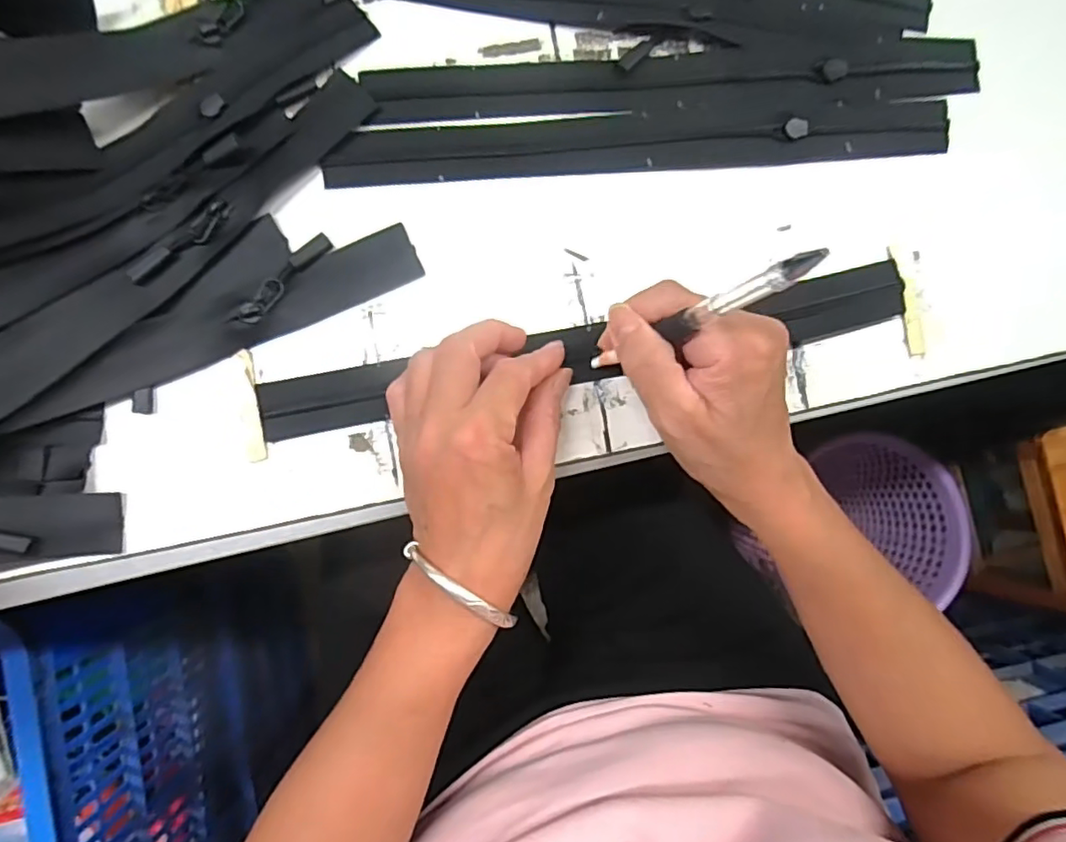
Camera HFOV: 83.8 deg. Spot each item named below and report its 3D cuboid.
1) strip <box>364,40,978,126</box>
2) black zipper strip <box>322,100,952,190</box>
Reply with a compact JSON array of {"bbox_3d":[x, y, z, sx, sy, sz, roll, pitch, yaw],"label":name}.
[{"bbox_3d":[0.085,-0.190,0.331,0.344,0.008,0.037,-5,85,-4],"label":"strip"},{"bbox_3d":[0.063,-0.155,0.327,0.344,0.008,0.030,-5,85,-4],"label":"black zipper strip"}]

